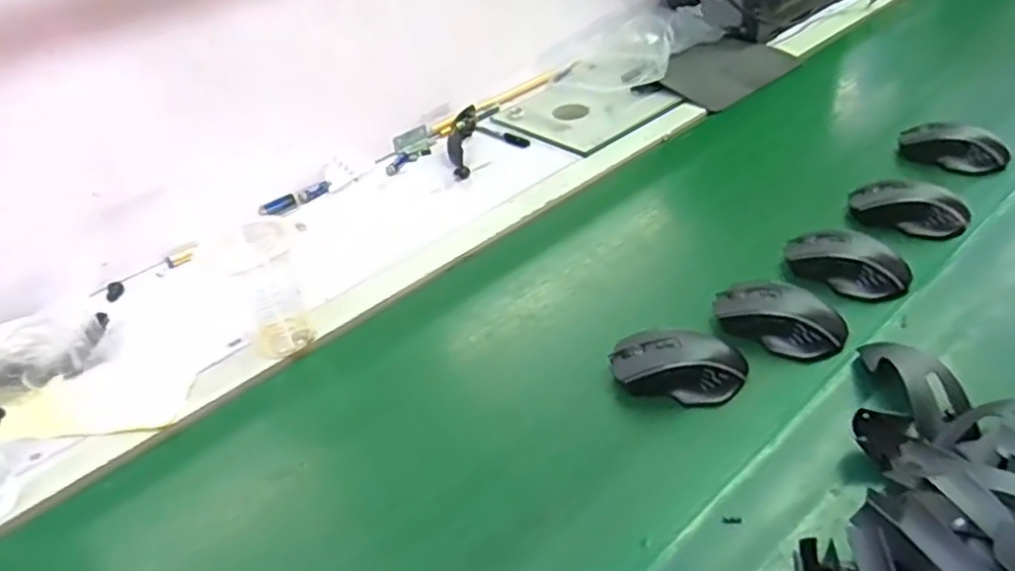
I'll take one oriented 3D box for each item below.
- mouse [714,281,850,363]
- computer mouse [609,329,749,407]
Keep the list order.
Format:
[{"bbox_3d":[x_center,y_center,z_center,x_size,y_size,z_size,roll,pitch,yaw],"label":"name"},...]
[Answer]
[{"bbox_3d":[0.256,0.028,0.659,0.116,0.035,0.061,26,50,36],"label":"mouse"},{"bbox_3d":[0.152,0.069,0.625,0.117,0.038,0.060,11,42,23],"label":"computer mouse"}]

